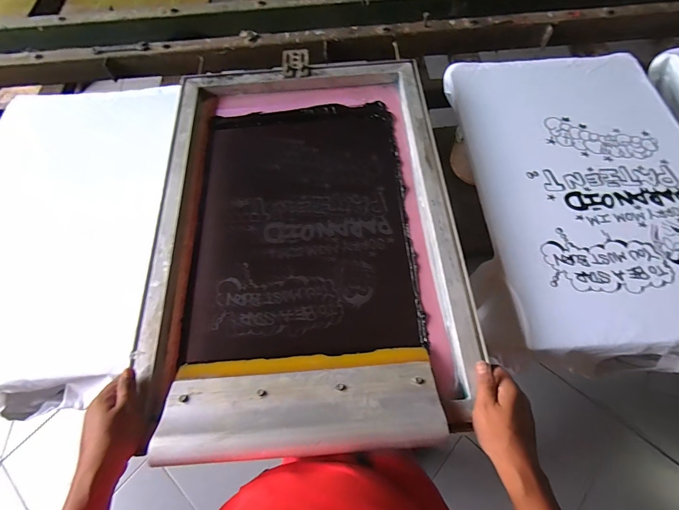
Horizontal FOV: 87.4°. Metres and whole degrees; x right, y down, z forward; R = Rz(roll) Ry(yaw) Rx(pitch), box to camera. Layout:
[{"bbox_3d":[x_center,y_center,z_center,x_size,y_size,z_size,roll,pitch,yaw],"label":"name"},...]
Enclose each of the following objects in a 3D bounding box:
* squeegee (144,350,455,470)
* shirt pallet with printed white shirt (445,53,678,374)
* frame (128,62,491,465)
[{"bbox_3d":[-0.046,0.182,0.439,0.329,0.030,0.122,-4,39,0],"label":"squeegee"},{"bbox_3d":[0.450,-0.129,0.651,0.397,0.057,0.629,-6,64,0],"label":"shirt pallet with printed white shirt"},{"bbox_3d":[-0.058,-0.065,0.554,0.448,0.068,0.650,-5,64,1],"label":"frame"}]

